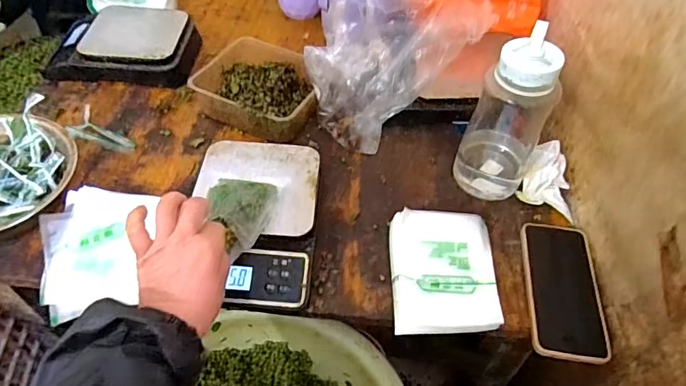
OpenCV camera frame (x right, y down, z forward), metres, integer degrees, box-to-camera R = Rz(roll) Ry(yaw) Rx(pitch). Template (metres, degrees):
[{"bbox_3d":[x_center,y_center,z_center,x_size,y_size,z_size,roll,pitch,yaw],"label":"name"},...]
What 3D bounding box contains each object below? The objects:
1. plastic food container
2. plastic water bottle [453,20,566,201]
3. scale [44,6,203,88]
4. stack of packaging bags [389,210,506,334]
[{"bbox_3d":[-0.125,-0.155,0.707,0.174,0.063,0.150,18,51,10],"label":"plastic food container"},{"bbox_3d":[0.209,-0.087,0.586,0.091,0.208,0.083,-35,60,-28],"label":"plastic water bottle"},{"bbox_3d":[-0.357,-0.250,0.777,0.226,0.053,0.169,5,50,0],"label":"scale"},{"bbox_3d":[0.116,0.090,0.551,0.115,0.034,0.144,4,50,-1],"label":"stack of packaging bags"}]

